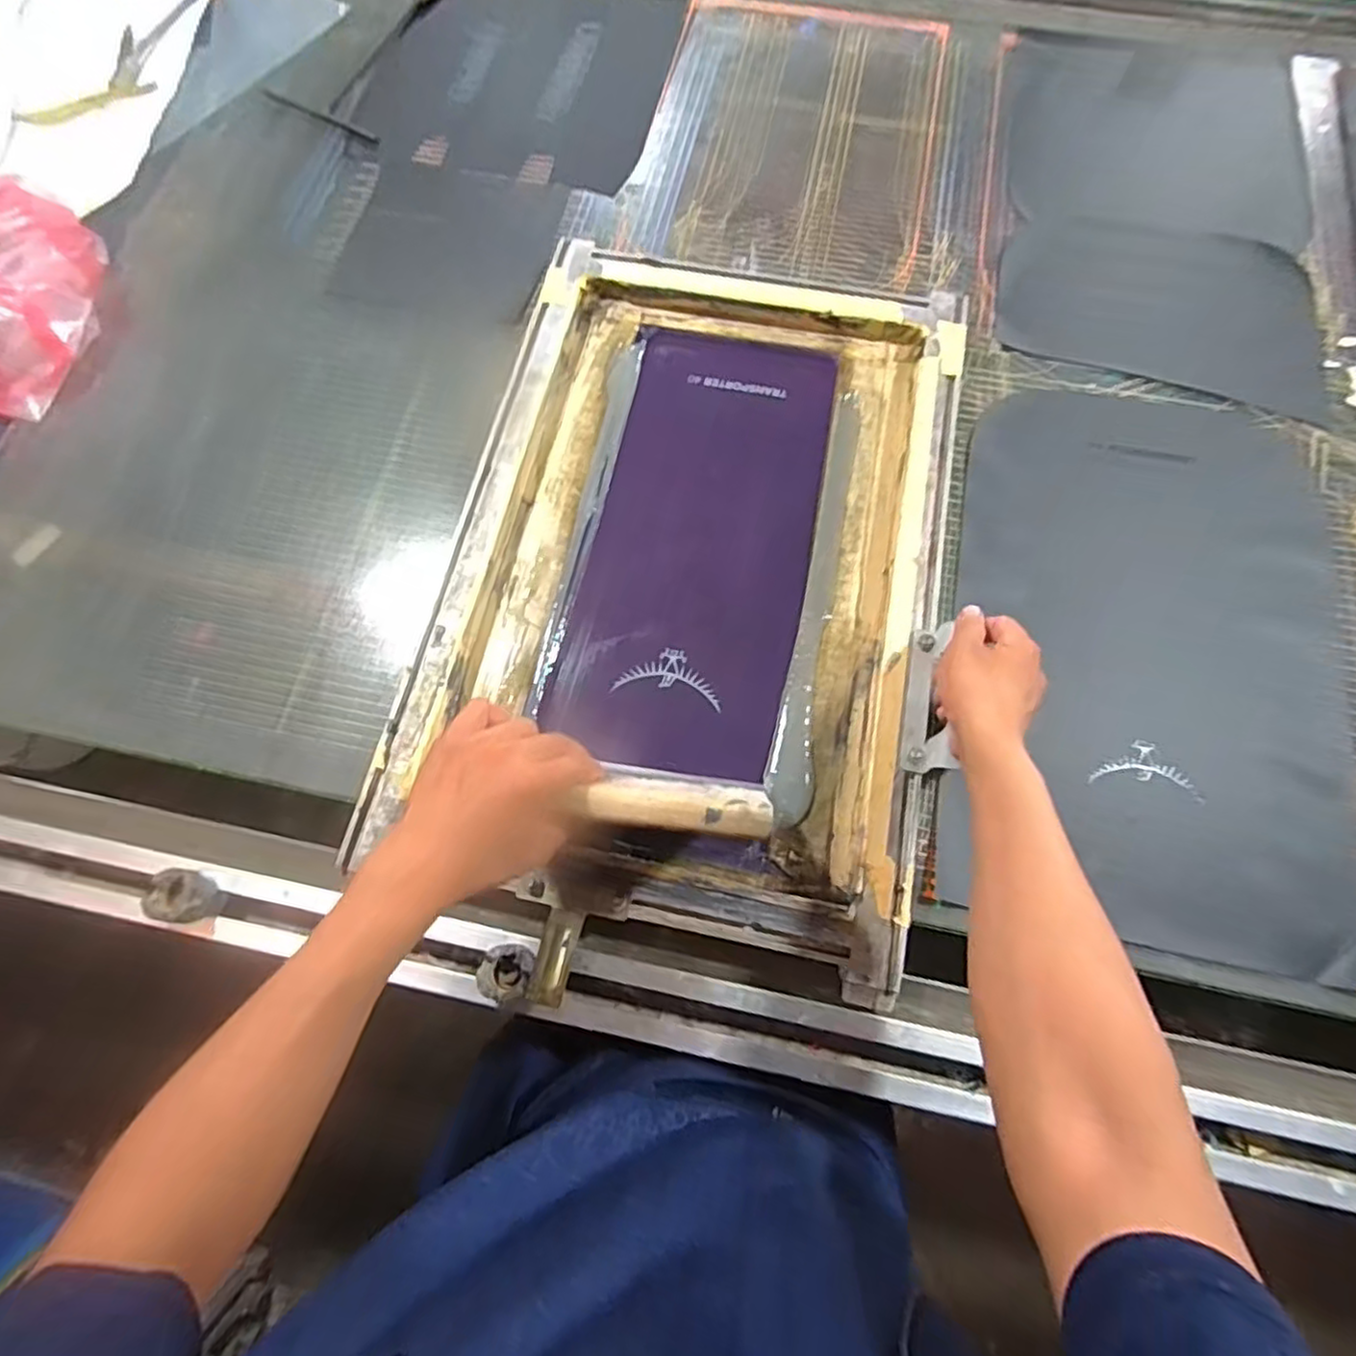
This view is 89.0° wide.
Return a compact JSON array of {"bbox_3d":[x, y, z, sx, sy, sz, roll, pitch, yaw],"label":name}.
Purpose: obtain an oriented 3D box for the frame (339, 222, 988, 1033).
[{"bbox_3d":[0.019,-0.115,0.618,0.424,0.046,0.631,12,72,5],"label":"frame"}]

